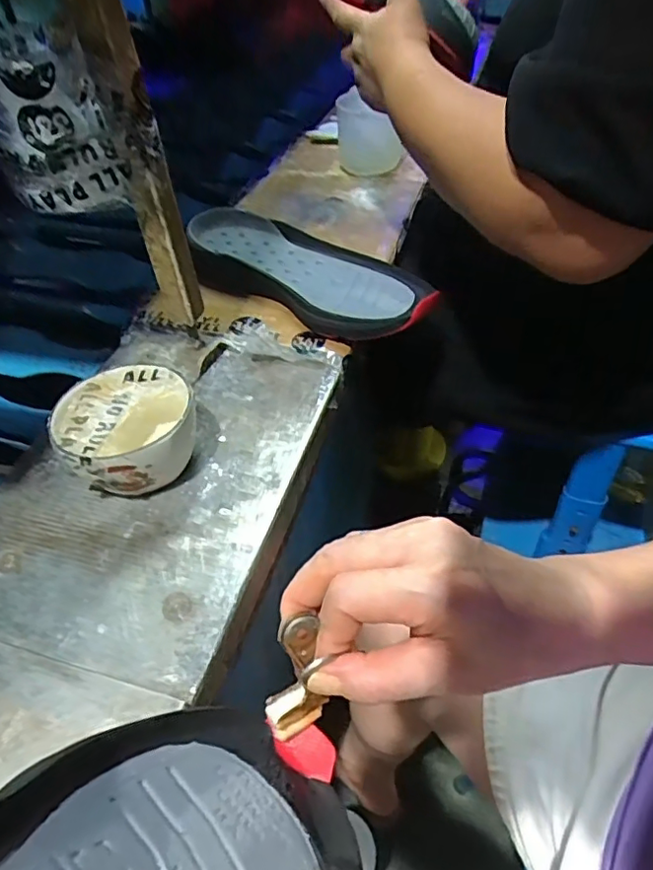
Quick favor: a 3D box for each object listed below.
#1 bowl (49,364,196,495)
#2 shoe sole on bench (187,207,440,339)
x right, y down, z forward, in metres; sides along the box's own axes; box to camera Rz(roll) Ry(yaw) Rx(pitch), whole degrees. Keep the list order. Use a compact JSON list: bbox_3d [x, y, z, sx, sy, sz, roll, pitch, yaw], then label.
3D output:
[{"bbox_3d":[-0.157,0.001,0.457,0.102,0.060,0.103,-2,46,2],"label":"bowl"},{"bbox_3d":[-0.026,-0.180,0.615,0.330,0.053,0.122,27,54,27],"label":"shoe sole on bench"}]

